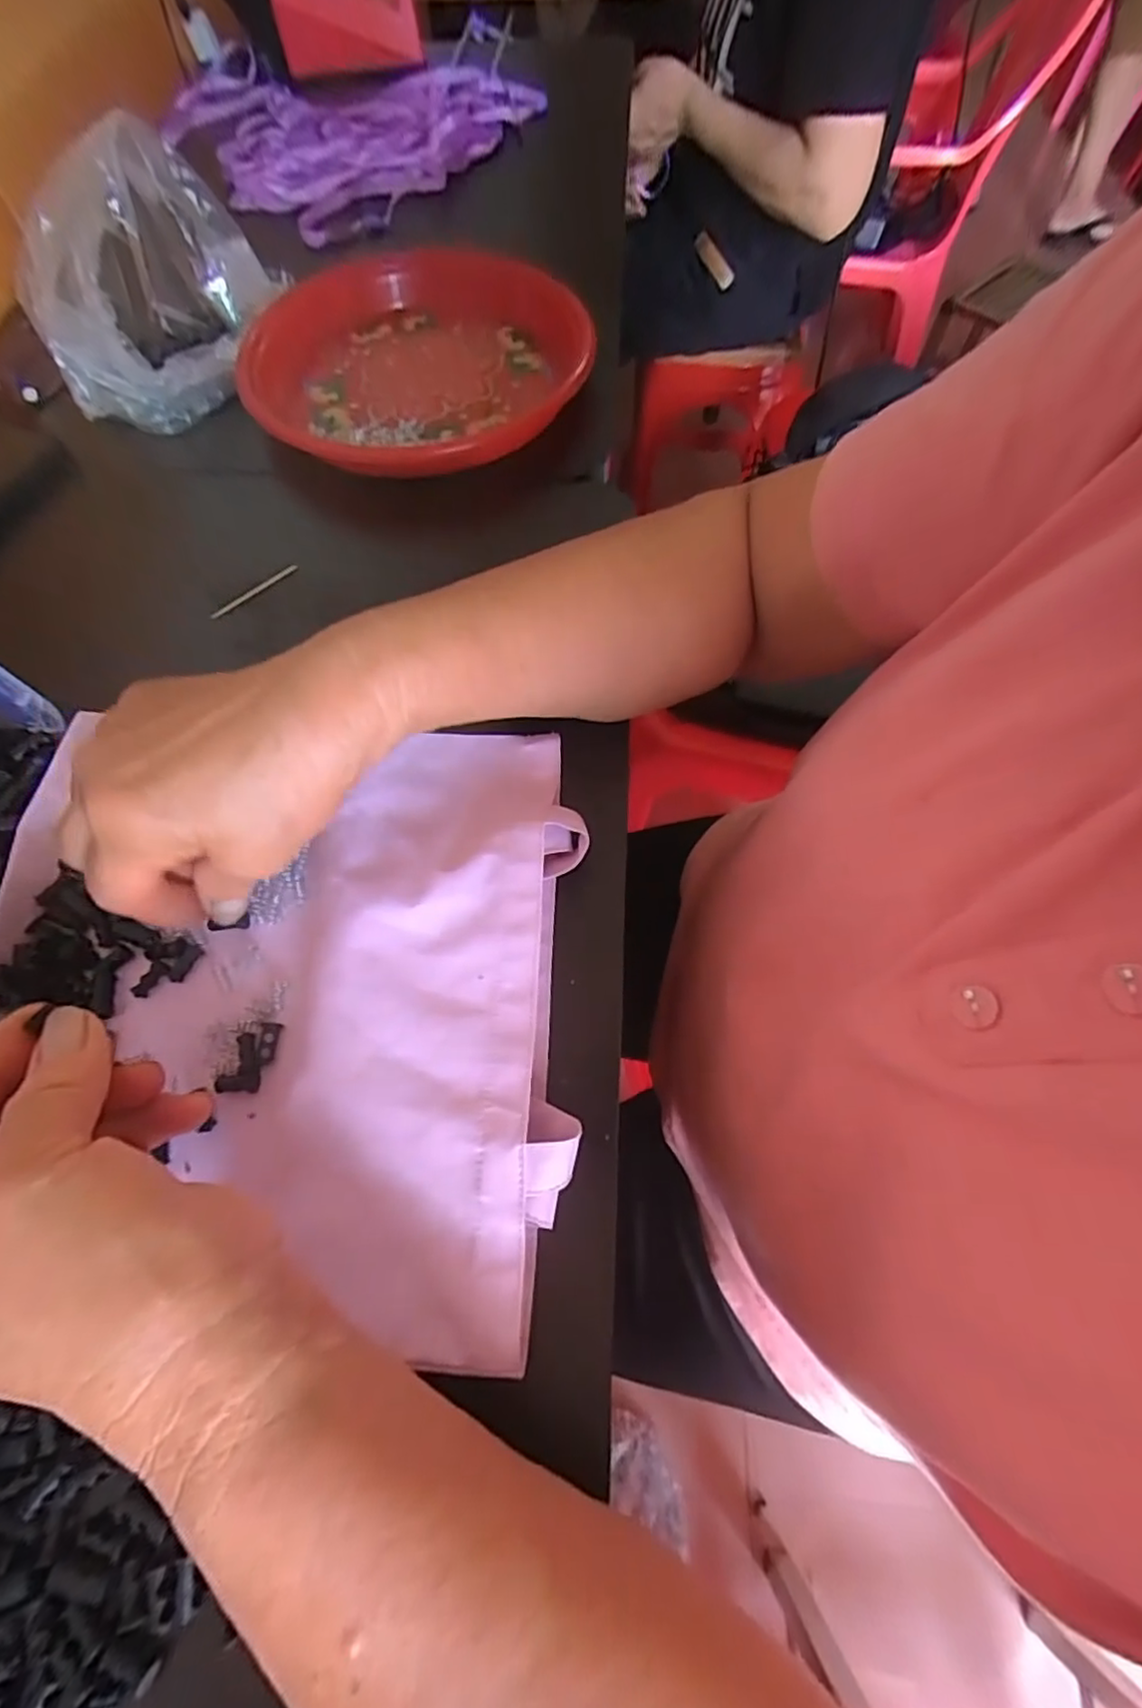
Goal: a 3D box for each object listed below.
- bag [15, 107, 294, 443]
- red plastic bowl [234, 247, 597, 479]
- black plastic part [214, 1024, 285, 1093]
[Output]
[{"bbox_3d":[-0.278,-0.368,0.414,0.090,0.108,0.163,16,65,8],"label":"bag"},{"bbox_3d":[-0.100,-0.341,0.443,0.214,0.046,0.224,0,64,1],"label":"red plastic bowl"},{"bbox_3d":[-0.131,0.083,0.261,0.017,0.004,0.029,12,64,6],"label":"black plastic part"}]

